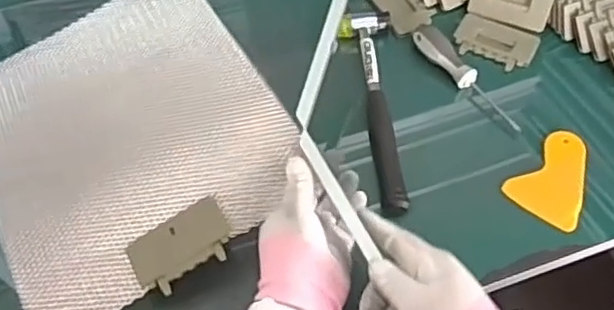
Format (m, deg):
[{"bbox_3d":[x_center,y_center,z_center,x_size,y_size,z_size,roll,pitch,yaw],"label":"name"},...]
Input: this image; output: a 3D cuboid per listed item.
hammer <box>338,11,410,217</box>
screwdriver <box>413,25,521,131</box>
[{"bbox_3d":[0.071,-0.049,0.662,0.056,0.029,0.247,-5,57,0],"label":"hammer"},{"bbox_3d":[0.168,-0.083,0.674,0.028,0.019,0.147,-38,78,-20],"label":"screwdriver"}]

